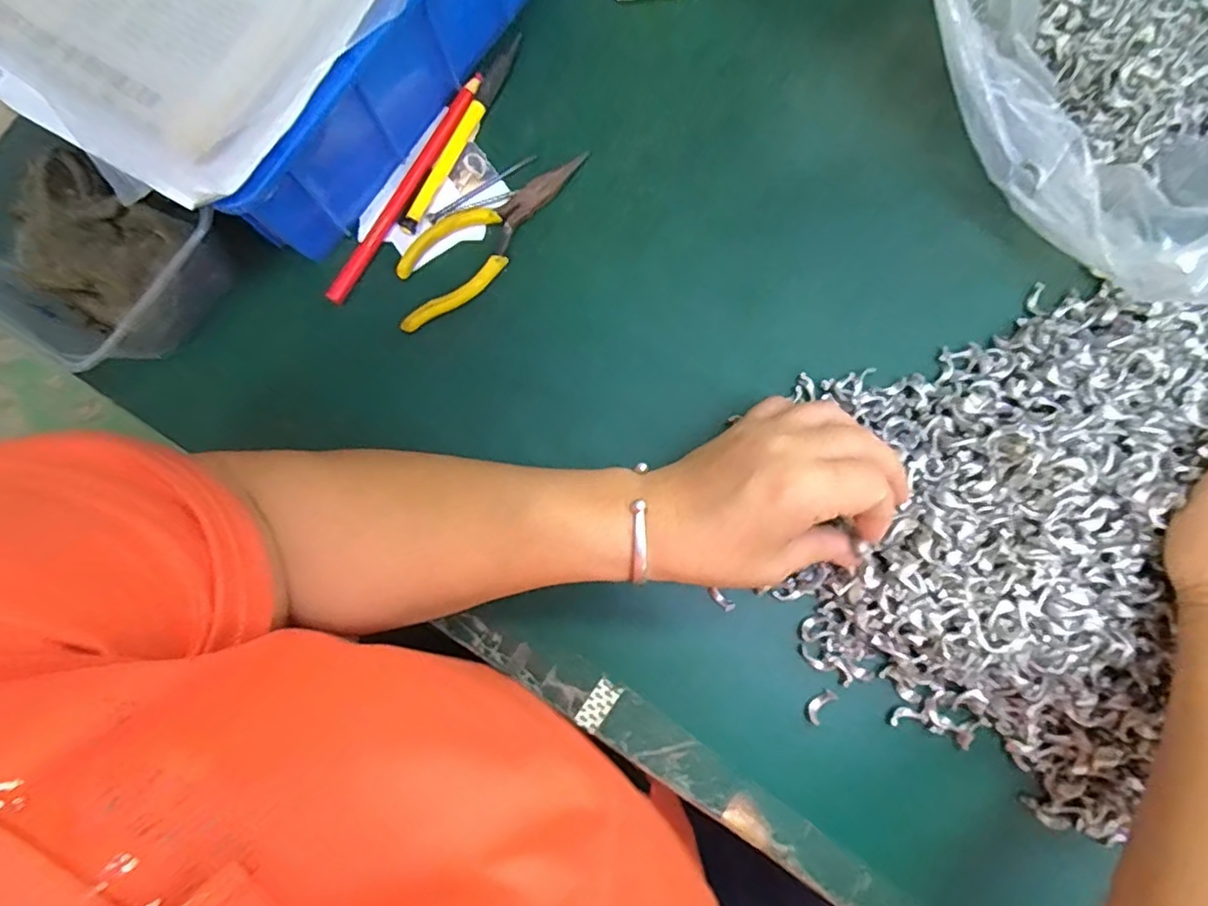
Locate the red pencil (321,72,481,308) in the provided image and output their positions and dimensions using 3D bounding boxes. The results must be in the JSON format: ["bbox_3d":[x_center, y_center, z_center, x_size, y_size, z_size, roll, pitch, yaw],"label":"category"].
[{"bbox_3d":[-0.116,-0.157,0.356,0.010,0.011,0.158,30,84,6],"label":"red pencil"}]

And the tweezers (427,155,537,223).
[{"bbox_3d":[-0.070,-0.152,0.360,0.072,0.009,0.017,-29,82,-2],"label":"tweezers"}]

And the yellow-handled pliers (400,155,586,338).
[{"bbox_3d":[-0.070,-0.130,0.354,0.046,0.010,0.142,43,85,7],"label":"yellow-handled pliers"}]

